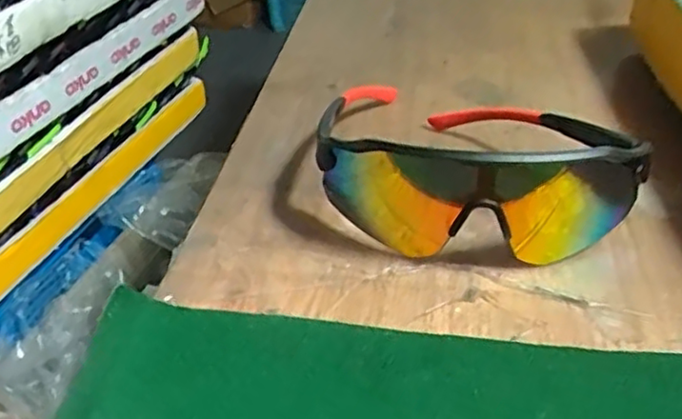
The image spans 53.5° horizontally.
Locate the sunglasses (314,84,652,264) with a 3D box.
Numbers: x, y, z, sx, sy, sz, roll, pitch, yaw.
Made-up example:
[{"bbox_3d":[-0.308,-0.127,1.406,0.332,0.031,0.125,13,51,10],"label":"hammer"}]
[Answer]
[{"bbox_3d":[0.066,-0.041,0.349,0.145,0.057,0.157,2,36,4],"label":"sunglasses"}]

